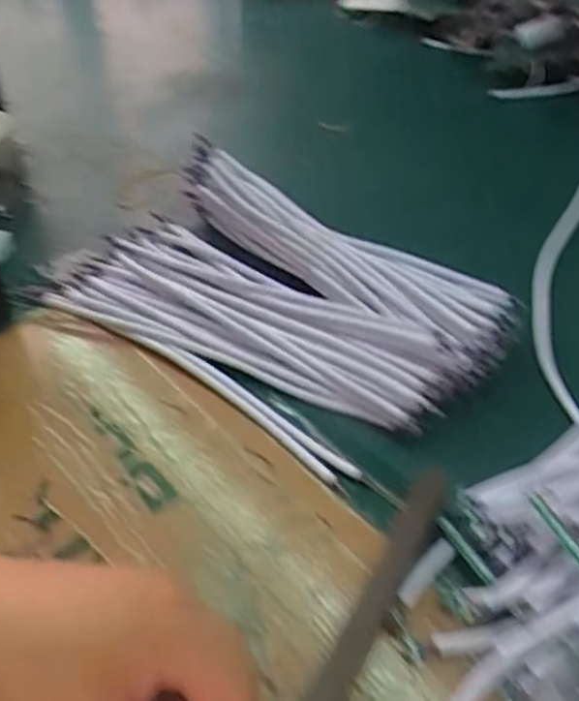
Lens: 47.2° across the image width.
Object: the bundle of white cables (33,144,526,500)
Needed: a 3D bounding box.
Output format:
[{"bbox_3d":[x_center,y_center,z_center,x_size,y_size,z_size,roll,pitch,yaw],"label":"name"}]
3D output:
[{"bbox_3d":[-0.018,-0.044,0.480,0.314,0.042,0.184,29,52,26],"label":"bundle of white cables"}]

